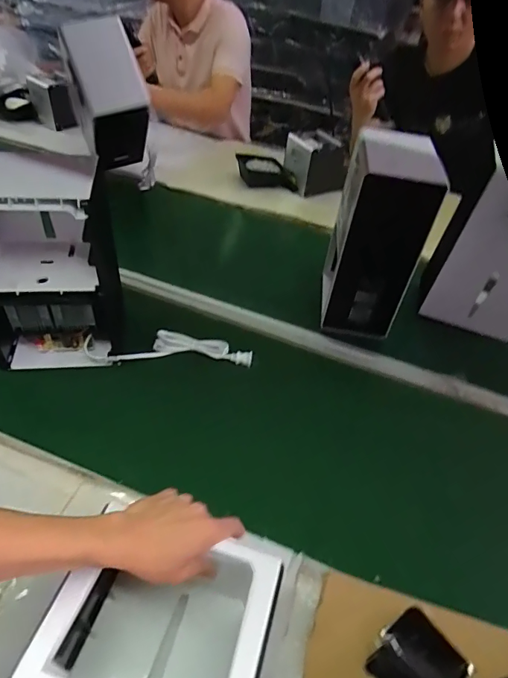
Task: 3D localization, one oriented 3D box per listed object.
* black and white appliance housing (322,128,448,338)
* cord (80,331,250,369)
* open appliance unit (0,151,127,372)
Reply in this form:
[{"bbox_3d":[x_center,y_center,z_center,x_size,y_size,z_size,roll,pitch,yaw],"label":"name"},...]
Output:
[{"bbox_3d":[0.240,-0.195,0.889,0.142,0.344,0.187,8,46,2],"label":"black and white appliance housing"},{"bbox_3d":[-0.163,0.022,0.871,0.312,0.039,0.071,1,46,-5],"label":"cord"},{"bbox_3d":[-0.351,-0.118,0.757,0.225,0.366,0.169,-1,46,-7],"label":"open appliance unit"}]

